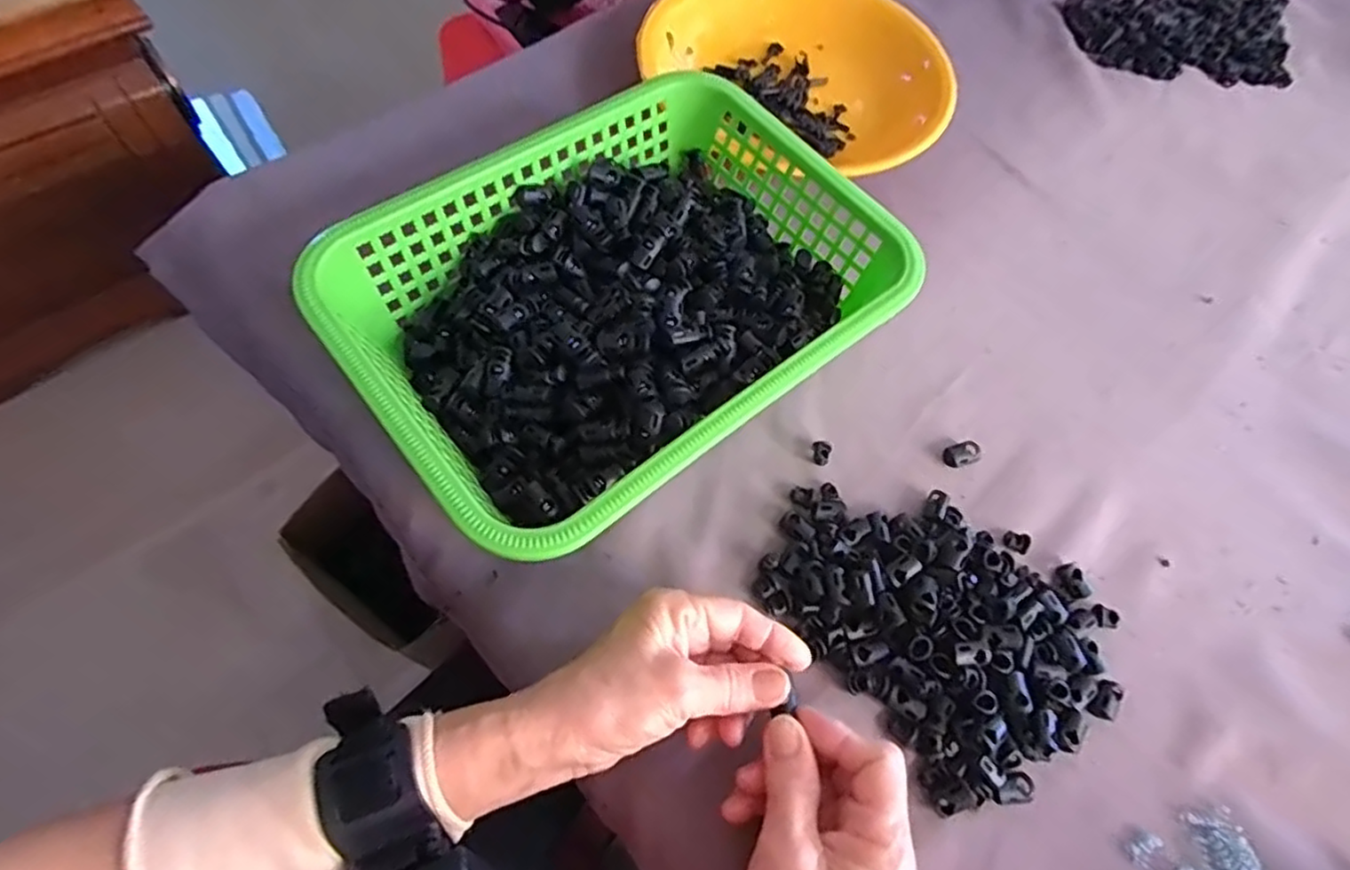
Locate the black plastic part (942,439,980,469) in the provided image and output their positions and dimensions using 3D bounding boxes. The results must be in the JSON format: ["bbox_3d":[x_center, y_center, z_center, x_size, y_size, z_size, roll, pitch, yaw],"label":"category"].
[{"bbox_3d":[0.177,0.012,0.418,0.022,0.008,0.014,-17,67,-14],"label":"black plastic part"}]

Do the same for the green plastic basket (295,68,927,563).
[{"bbox_3d":[-0.028,-0.074,0.402,0.302,0.086,0.222,-37,73,-21],"label":"green plastic basket"}]

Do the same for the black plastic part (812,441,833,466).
[{"bbox_3d":[0.088,0.010,0.409,0.012,0.006,0.015,21,64,7],"label":"black plastic part"}]

